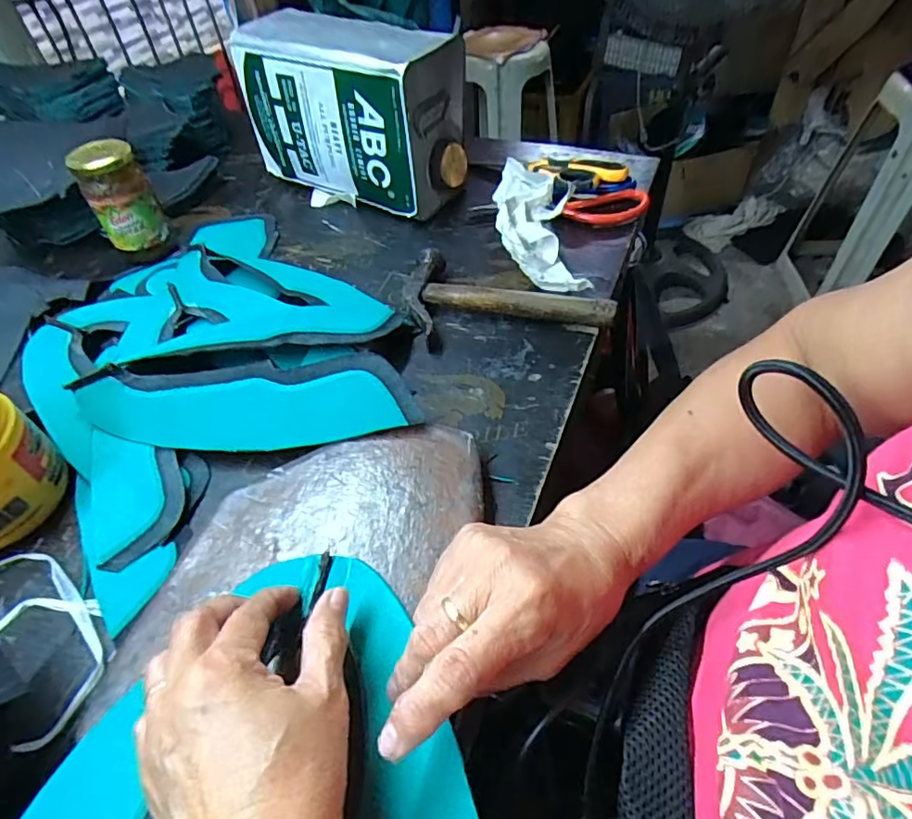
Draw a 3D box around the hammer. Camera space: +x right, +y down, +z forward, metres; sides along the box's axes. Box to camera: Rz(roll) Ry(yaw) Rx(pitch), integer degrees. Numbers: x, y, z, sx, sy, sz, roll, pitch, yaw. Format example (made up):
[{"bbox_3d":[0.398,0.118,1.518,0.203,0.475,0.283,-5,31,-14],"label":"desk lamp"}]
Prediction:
[{"bbox_3d":[0.045,-0.095,0.489,0.177,0.026,0.104,3,49,9],"label":"hammer"}]

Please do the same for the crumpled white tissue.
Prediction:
[{"bbox_3d":[0.080,-0.179,0.549,0.078,0.040,0.192,-4,48,2],"label":"crumpled white tissue"}]

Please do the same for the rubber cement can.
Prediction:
[{"bbox_3d":[-0.113,-0.321,0.611,0.241,0.162,0.104,21,54,23],"label":"rubber cement can"}]

